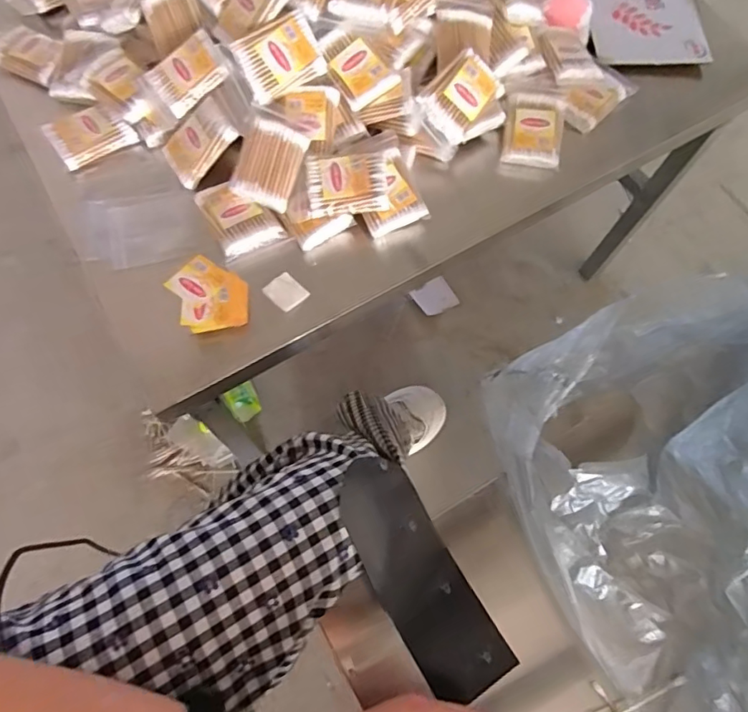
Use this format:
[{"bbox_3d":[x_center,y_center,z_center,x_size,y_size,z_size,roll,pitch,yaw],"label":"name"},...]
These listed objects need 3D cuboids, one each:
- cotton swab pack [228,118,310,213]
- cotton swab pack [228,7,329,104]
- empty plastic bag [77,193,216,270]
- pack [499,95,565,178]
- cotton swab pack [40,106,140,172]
[{"bbox_3d":[-0.098,-0.175,0.483,0.056,0.018,0.073,22,84,0],"label":"cotton swab pack"},{"bbox_3d":[-0.085,-0.271,0.478,0.073,0.012,0.056,-28,106,-2],"label":"cotton swab pack"},{"bbox_3d":[-0.216,-0.120,0.497,0.117,0.009,0.077,-10,70,-5],"label":"empty plastic bag"},{"bbox_3d":[0.163,-0.227,0.543,0.057,0.033,0.077,8,69,2],"label":"pack"},{"bbox_3d":[-0.281,-0.220,0.520,0.072,0.017,0.054,-34,74,-13],"label":"cotton swab pack"}]

